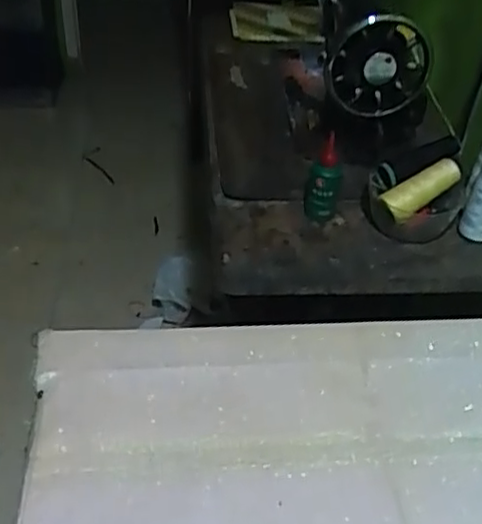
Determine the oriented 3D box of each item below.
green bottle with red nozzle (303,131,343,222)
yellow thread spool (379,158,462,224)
[{"bbox_3d":[0.106,-0.111,0.874,0.044,0.126,0.043,7,40,8],"label":"green bottle with red nozzle"},{"bbox_3d":[0.230,-0.091,0.858,0.109,0.036,0.032,-32,46,-5],"label":"yellow thread spool"}]

